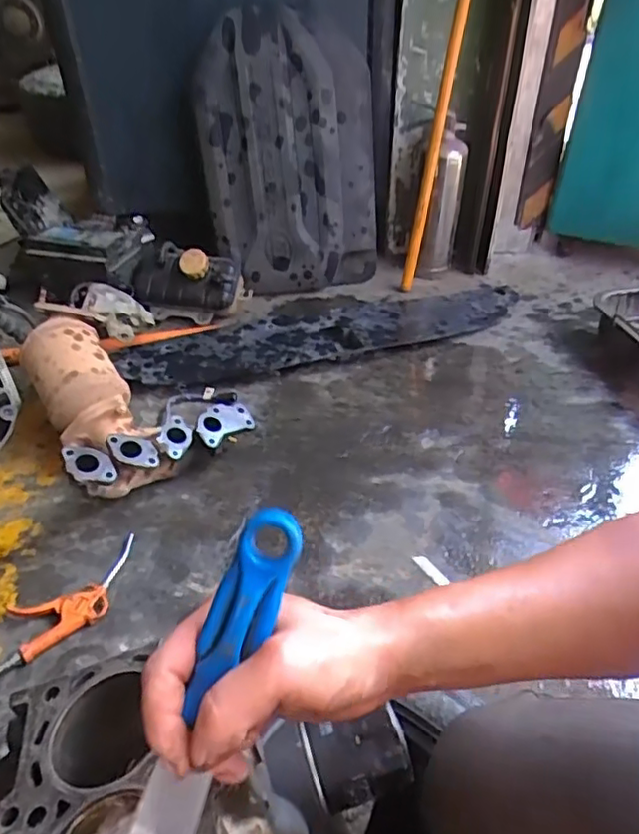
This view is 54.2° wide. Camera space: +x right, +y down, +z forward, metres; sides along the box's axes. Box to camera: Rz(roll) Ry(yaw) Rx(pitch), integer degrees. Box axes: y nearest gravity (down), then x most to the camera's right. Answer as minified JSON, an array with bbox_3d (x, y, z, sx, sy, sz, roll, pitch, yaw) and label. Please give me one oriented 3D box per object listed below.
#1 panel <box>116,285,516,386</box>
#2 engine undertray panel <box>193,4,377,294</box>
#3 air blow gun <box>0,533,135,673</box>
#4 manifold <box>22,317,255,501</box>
[{"bbox_3d":[0.036,-0.202,1.403,0.944,0.054,0.280,-12,40,-13],"label":"panel"},{"bbox_3d":[-0.072,-0.581,1.422,0.392,0.571,0.093,-2,25,3],"label":"engine undertray panel"},{"bbox_3d":[-0.335,0.246,0.849,0.217,0.020,0.100,-28,46,-29],"label":"air blow gun"},{"bbox_3d":[-0.308,-0.035,1.050,0.306,0.153,0.354,-25,44,-27],"label":"manifold"}]

